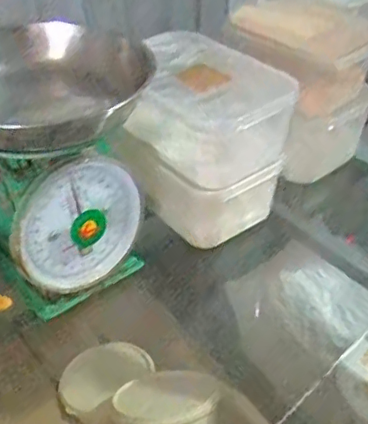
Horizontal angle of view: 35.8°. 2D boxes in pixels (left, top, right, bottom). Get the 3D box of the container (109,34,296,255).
[{"bbox_3d":[0.025,-0.078,0.630,0.148,0.158,0.136,29,46,31],"label":"container"}]

